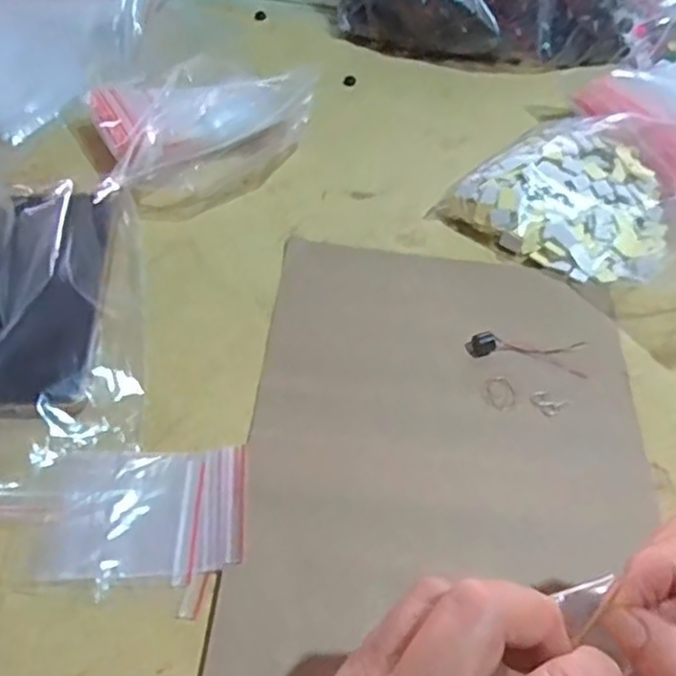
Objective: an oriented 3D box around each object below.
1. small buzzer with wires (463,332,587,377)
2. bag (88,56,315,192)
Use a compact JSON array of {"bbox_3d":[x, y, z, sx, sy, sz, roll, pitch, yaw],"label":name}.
[{"bbox_3d":[0.108,0.008,0.402,0.067,0.009,0.022,5,51,-1],"label":"small buzzer with wires"},{"bbox_3d":[-0.096,-0.149,0.488,0.143,0.048,0.106,-25,58,-23],"label":"bag"}]

